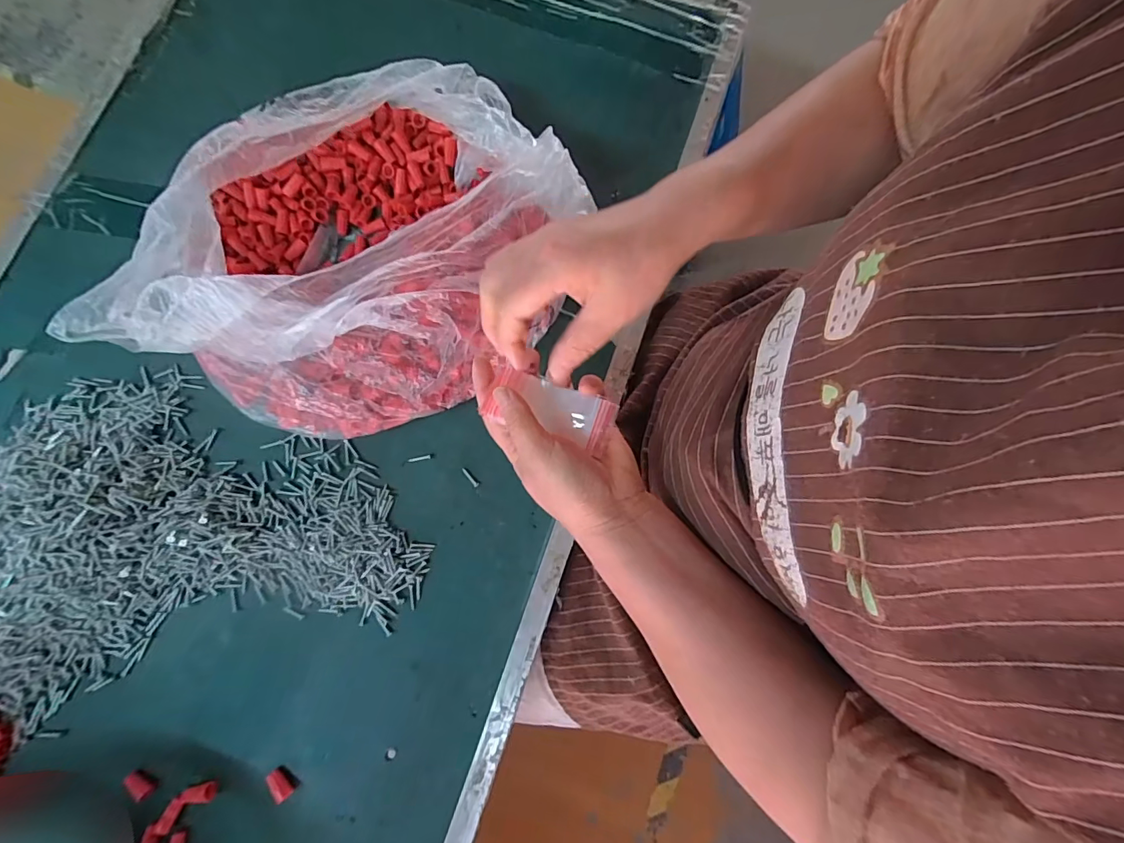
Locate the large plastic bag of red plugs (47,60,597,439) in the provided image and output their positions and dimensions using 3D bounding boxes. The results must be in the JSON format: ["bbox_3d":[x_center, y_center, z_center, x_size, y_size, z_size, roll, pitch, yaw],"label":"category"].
[{"bbox_3d":[-0.164,-0.159,0.407,0.312,0.098,0.349,17,80,2],"label":"large plastic bag of red plugs"}]

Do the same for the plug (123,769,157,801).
[{"bbox_3d":[-0.328,0.281,0.368,0.023,0.009,0.012,39,82,6],"label":"plug"}]

